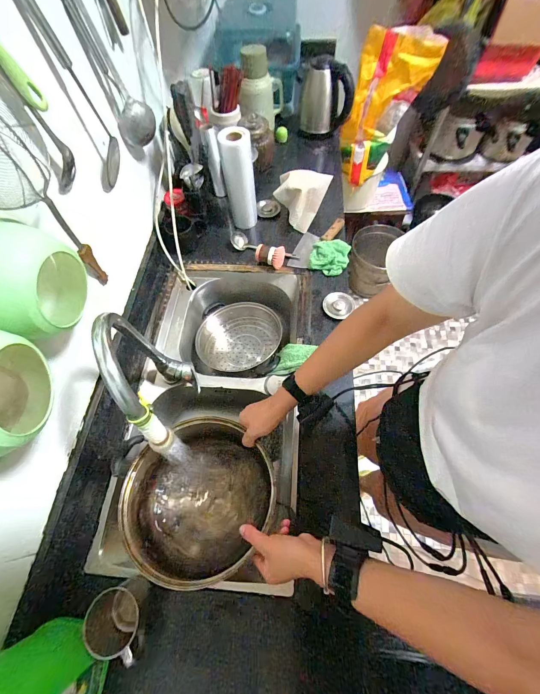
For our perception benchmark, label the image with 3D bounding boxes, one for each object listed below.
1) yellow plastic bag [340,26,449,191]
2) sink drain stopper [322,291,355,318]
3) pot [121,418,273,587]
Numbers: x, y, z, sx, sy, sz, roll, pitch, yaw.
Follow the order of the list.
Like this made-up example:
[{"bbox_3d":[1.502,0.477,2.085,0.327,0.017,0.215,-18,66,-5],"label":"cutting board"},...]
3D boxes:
[{"bbox_3d":[0.417,-0.885,1.089,0.290,0.457,0.095,-14,65,-9],"label":"yellow plastic bag"},{"bbox_3d":[0.183,-0.111,0.754,0.080,0.015,0.080,-1,64,1],"label":"sink drain stopper"},{"bbox_3d":[-0.124,0.270,0.517,0.247,0.141,0.220,-39,69,-16],"label":"pot"}]

